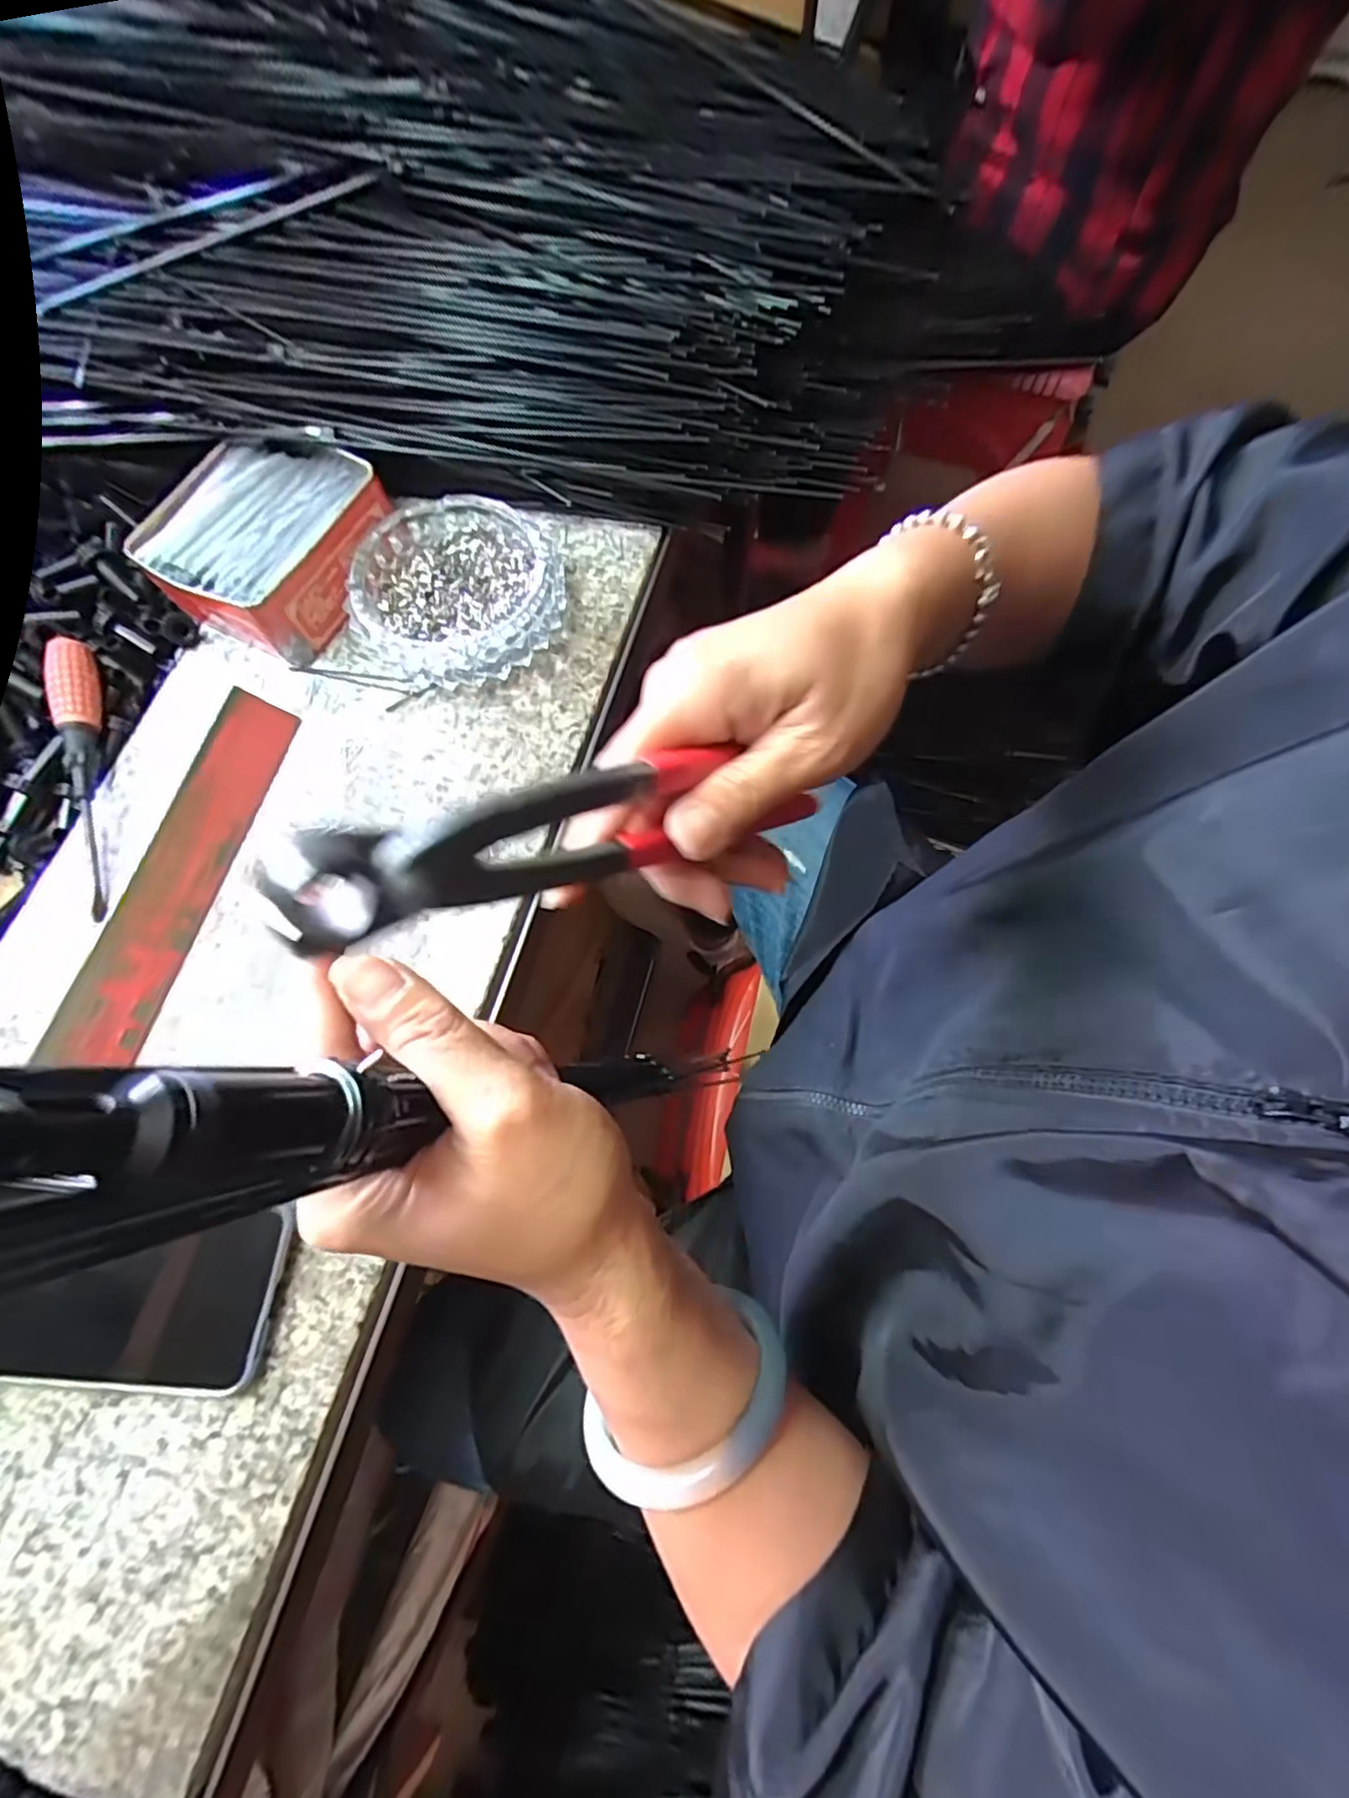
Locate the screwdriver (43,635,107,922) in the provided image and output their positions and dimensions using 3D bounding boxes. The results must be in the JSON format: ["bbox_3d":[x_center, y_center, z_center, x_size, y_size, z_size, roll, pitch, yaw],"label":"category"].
[{"bbox_3d":[-0.322,-0.069,0.350,0.020,0.028,0.159,-16,72,-5],"label":"screwdriver"}]

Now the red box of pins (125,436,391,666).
[{"bbox_3d":[-0.242,-0.210,0.383,0.108,0.044,0.122,21,73,7],"label":"red box of pins"}]

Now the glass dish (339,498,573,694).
[{"bbox_3d":[-0.128,-0.187,0.385,0.117,0.032,0.132,-7,72,-2],"label":"glass dish"}]

